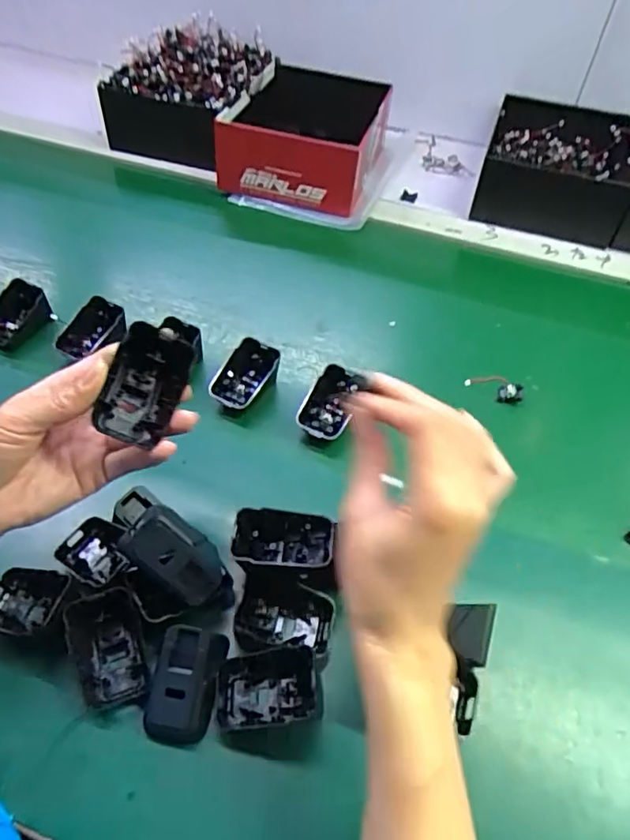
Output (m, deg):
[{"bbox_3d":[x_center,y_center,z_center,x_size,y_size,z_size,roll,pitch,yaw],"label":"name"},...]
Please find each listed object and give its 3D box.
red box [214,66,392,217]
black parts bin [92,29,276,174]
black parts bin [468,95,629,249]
[{"bbox_3d":[-0.014,-0.381,0.794,0.190,0.108,0.203,13,50,7],"label":"red box"},{"bbox_3d":[-0.175,-0.483,0.856,0.209,0.118,0.262,22,61,9],"label":"black parts bin"},{"bbox_3d":[0.319,-0.346,0.785,0.186,0.079,0.225,16,50,10],"label":"black parts bin"}]

